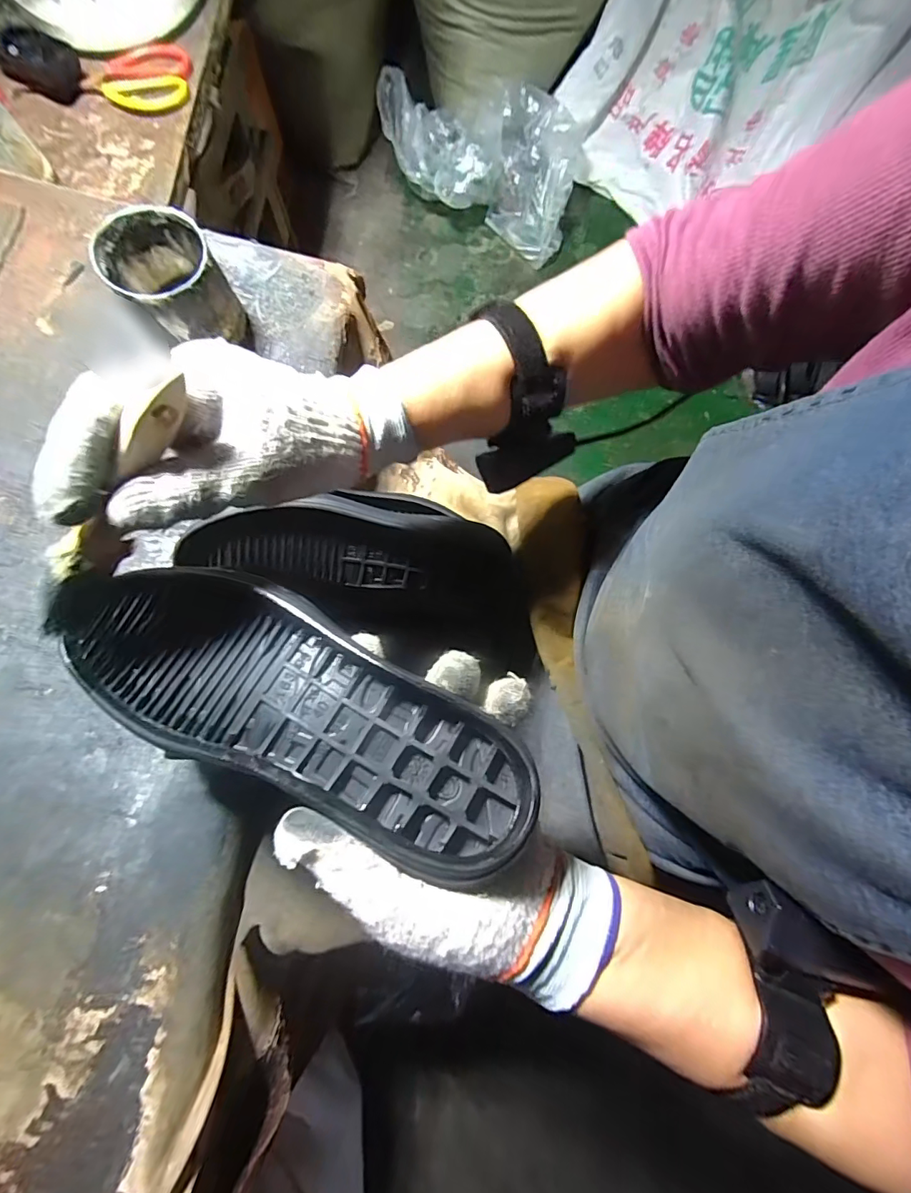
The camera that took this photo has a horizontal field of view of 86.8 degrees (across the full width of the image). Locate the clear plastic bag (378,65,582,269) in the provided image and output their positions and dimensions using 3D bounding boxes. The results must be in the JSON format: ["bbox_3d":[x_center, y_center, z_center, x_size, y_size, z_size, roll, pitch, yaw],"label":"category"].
[{"bbox_3d":[0.049,-0.947,1.056,0.436,0.174,0.257,21,82,4],"label":"clear plastic bag"}]

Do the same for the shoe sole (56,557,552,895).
[{"bbox_3d":[-0.091,0.051,0.252,0.270,0.032,0.089,22,79,13],"label":"shoe sole"}]

